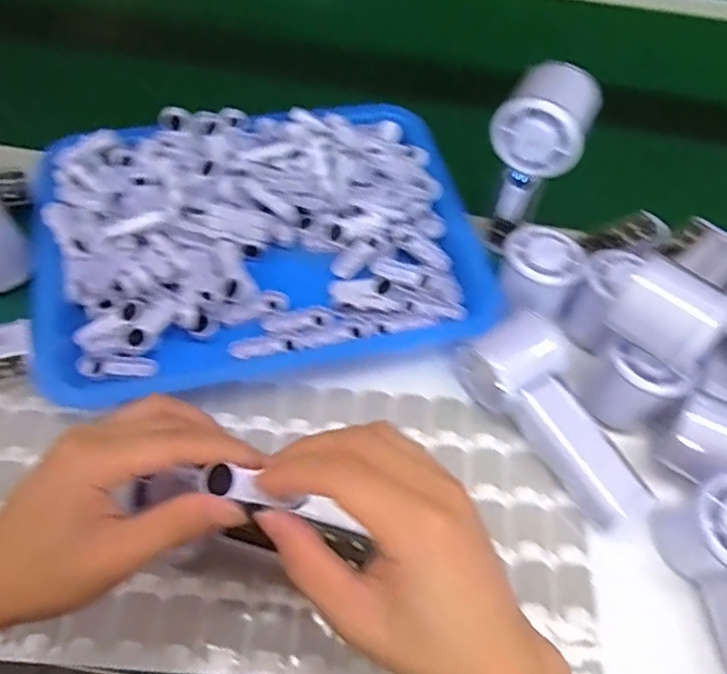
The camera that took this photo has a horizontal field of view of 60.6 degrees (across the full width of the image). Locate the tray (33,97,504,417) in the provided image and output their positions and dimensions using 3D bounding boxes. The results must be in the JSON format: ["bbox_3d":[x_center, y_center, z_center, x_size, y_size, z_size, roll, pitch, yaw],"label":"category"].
[{"bbox_3d":[-0.082,-0.082,0.500,0.337,0.048,0.253,-11,58,-11],"label":"tray"}]

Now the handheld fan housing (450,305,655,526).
[{"bbox_3d":[0.140,0.053,0.432,0.084,0.049,0.153,-29,63,-21],"label":"handheld fan housing"}]

